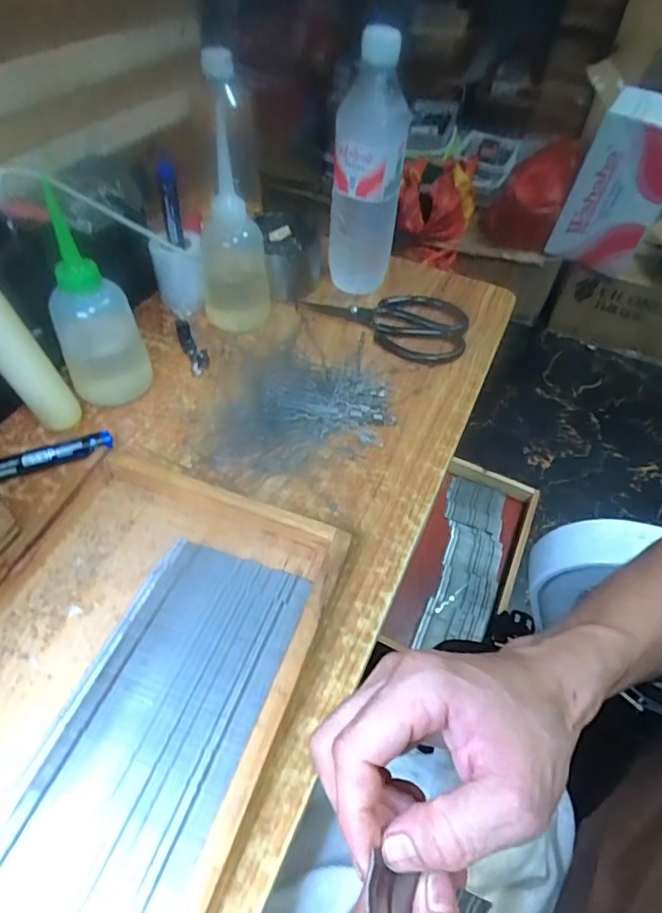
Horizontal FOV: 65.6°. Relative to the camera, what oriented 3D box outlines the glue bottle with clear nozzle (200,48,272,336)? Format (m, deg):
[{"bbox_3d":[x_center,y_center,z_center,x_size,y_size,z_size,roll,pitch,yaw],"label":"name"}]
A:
[{"bbox_3d":[-0.087,-0.211,0.446,0.061,0.210,0.050,-4,51,-9],"label":"glue bottle with clear nozzle"}]

